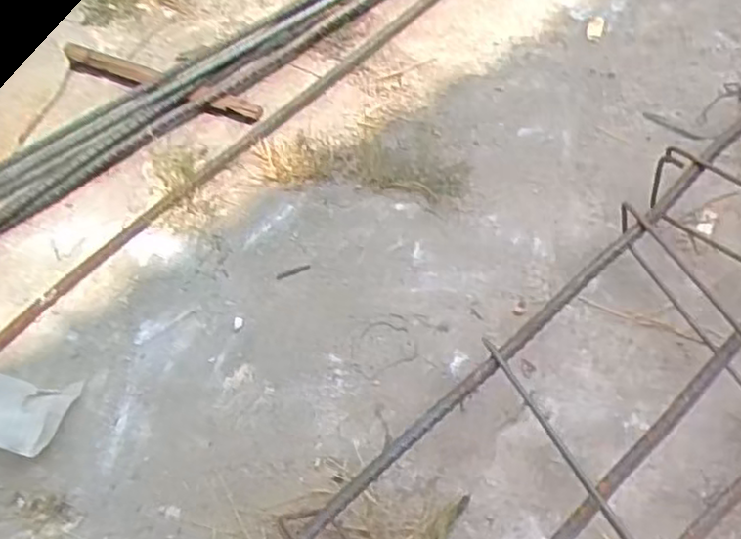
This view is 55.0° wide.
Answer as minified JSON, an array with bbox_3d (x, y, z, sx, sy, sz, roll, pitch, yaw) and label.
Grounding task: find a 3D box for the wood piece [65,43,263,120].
[{"bbox_3d":[-0.220,-0.199,0.760,0.223,0.014,0.025,21,71,10],"label":"wood piece"}]

